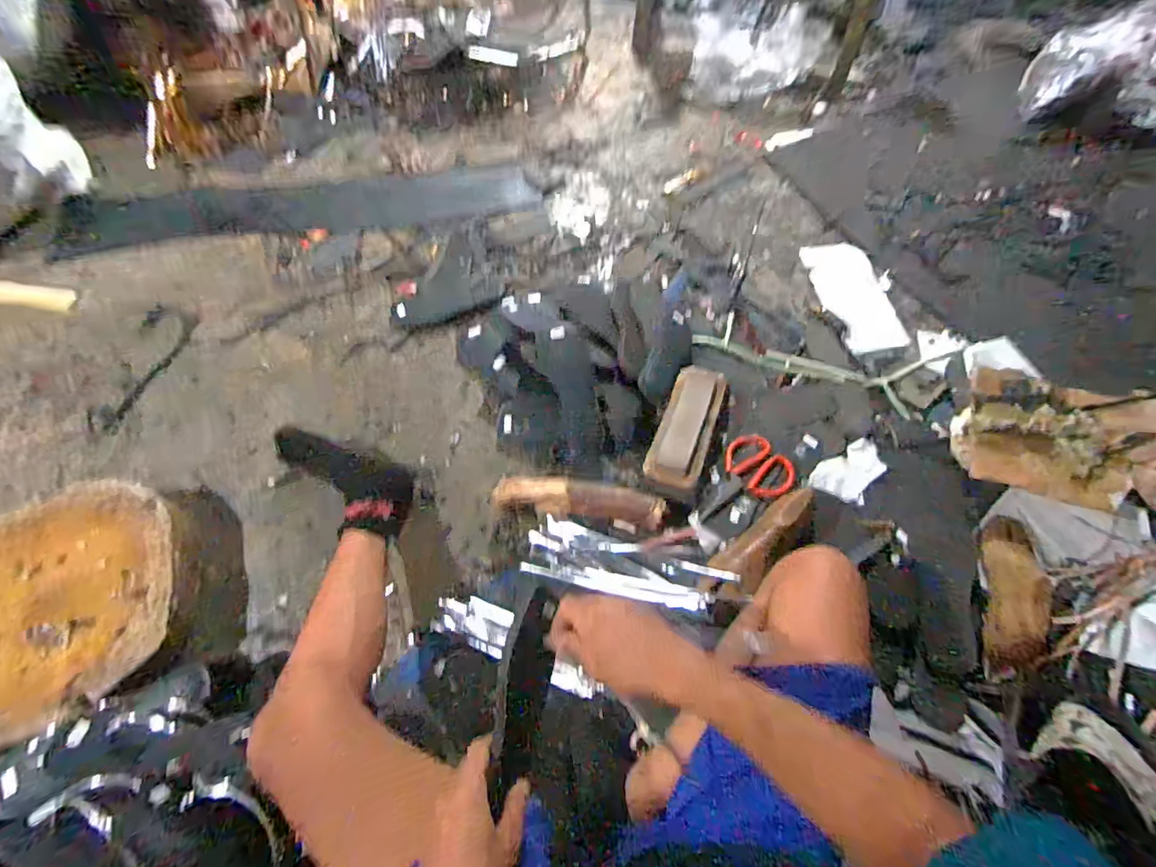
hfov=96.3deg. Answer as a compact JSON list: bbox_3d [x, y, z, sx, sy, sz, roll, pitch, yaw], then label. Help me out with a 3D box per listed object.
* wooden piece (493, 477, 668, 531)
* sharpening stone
[{"bbox_3d":[0.004,0.107,0.841,0.269,0.038,0.059,9,64,4],"label":"wooden piece"},{"bbox_3d":[0.192,-0.011,0.882,0.100,0.040,0.259,20,65,9],"label":"sharpening stone"}]

